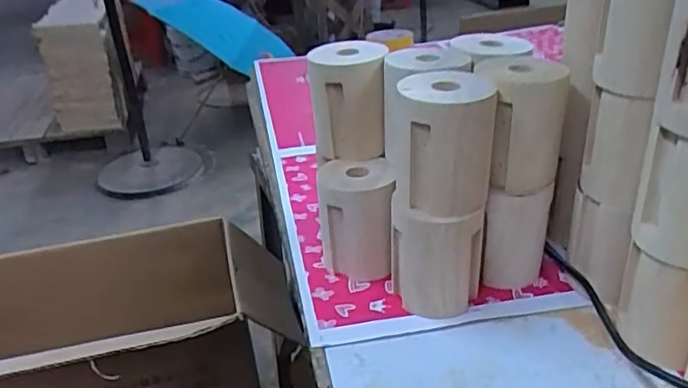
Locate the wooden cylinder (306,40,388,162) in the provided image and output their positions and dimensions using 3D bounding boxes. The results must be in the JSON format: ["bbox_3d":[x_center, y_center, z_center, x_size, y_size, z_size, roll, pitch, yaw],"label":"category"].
[{"bbox_3d":[0.007,-0.099,0.626,0.071,0.097,0.089,0,29,8],"label":"wooden cylinder"}]

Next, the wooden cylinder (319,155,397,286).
[{"bbox_3d":[0.012,0.025,0.599,0.069,0.105,0.075,-2,27,1],"label":"wooden cylinder"}]

